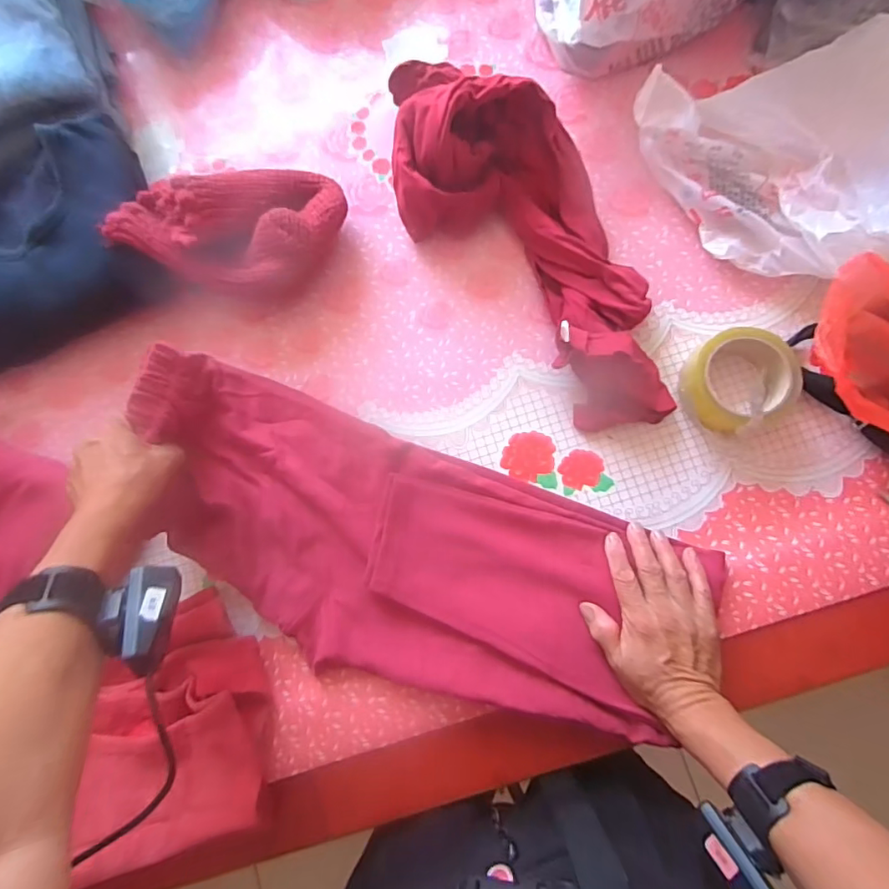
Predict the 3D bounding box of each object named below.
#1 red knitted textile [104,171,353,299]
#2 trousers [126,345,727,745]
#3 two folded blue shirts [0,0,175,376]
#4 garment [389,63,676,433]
[{"bbox_3d":[-0.228,-0.224,0.568,0.240,0.100,0.130,-8,82,3],"label":"red knitted textile"},{"bbox_3d":[-0.052,0.107,0.506,0.547,0.094,0.236,27,87,7],"label":"trousers"},{"bbox_3d":[-0.517,-0.329,0.608,0.298,0.095,0.434,-25,81,0],"label":"two folded blue shirts"},{"bbox_3d":[0.108,-0.202,0.527,0.176,0.100,0.401,-39,82,-2],"label":"garment"}]

